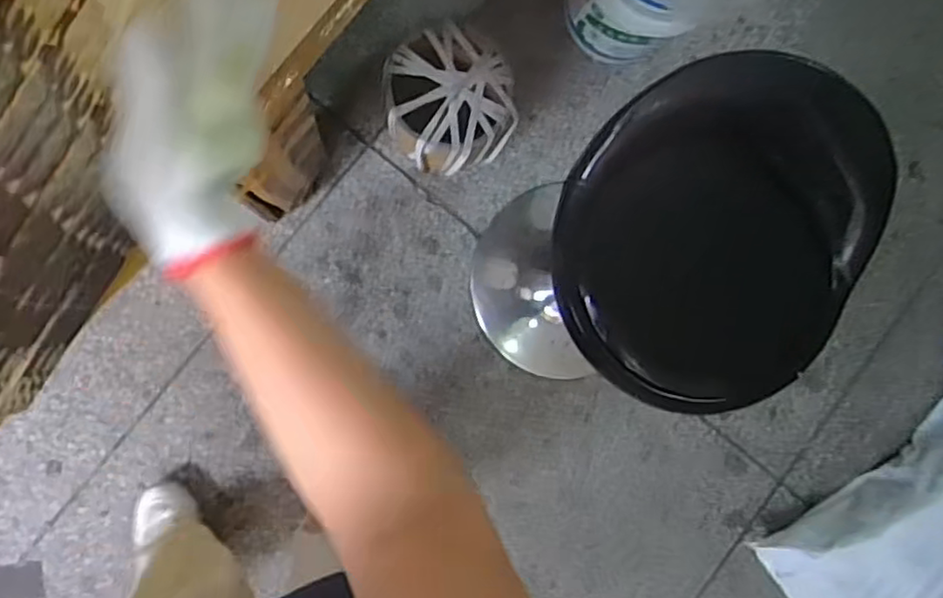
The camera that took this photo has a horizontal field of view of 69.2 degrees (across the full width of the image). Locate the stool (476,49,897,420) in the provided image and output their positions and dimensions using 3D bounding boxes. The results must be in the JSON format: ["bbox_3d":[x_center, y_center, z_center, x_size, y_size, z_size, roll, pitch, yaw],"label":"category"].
[{"bbox_3d":[0.236,-0.056,1.018,0.359,0.677,0.365,0,90,-8],"label":"stool"}]

